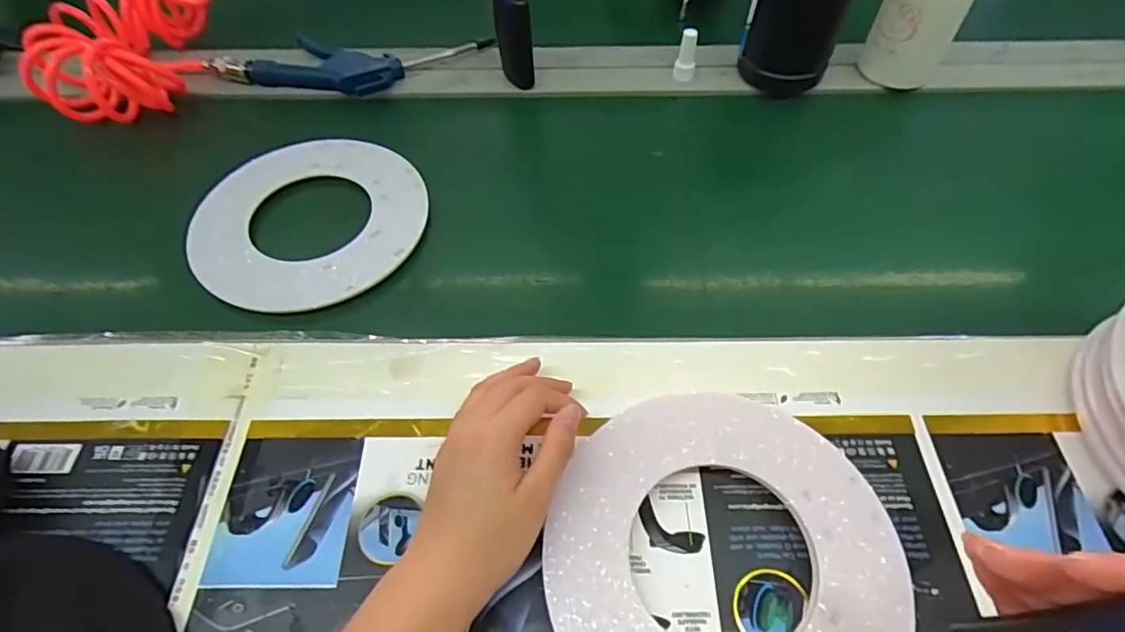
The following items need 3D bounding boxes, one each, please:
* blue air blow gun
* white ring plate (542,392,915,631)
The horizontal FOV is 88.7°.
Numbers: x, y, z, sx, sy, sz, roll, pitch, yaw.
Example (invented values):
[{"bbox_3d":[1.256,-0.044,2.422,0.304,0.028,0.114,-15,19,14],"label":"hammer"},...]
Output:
[{"bbox_3d":[-0.221,-0.265,0.607,0.284,0.027,0.095,-4,56,0],"label":"blue air blow gun"},{"bbox_3d":[0.089,0.134,0.318,0.189,0.008,0.188,8,56,8],"label":"white ring plate"}]

